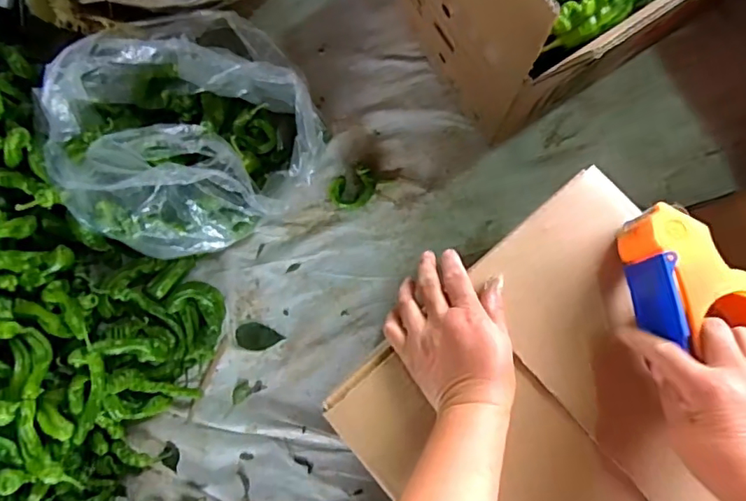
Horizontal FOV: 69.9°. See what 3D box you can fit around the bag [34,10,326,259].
[{"bbox_3d":[-0.345,-0.207,0.960,0.449,0.168,0.399,-33,86,2],"label":"bag"}]

